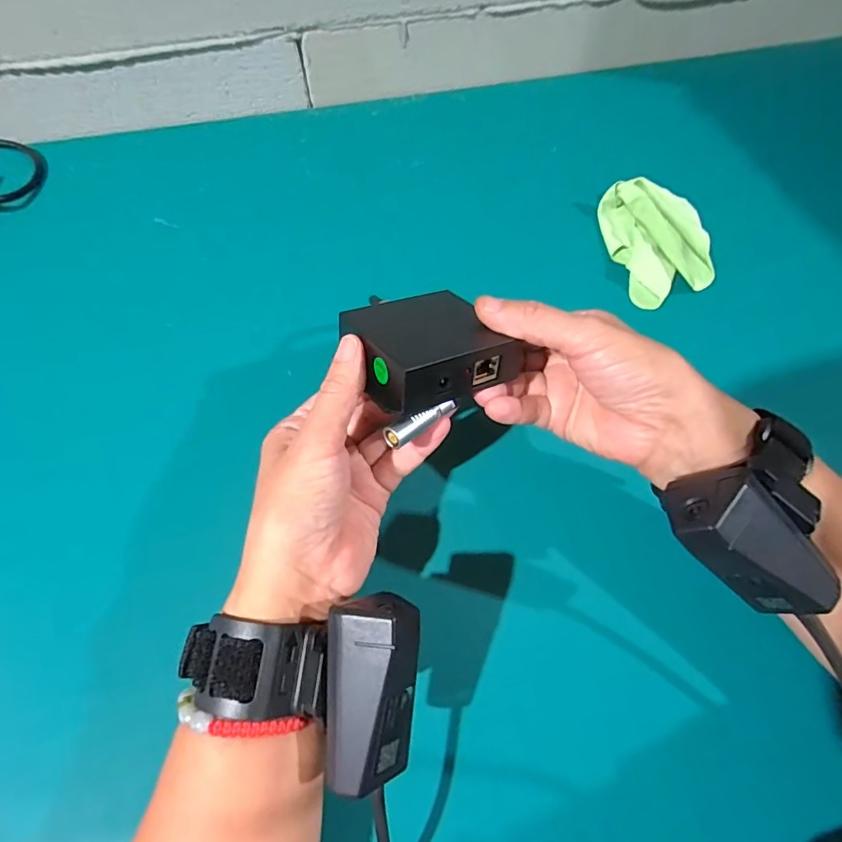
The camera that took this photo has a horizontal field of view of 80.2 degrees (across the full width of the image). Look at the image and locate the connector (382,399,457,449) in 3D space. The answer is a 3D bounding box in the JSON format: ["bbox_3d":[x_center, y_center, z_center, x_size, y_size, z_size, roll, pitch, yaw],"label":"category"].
[{"bbox_3d":[0.001,-0.001,0.241,0.042,0.006,0.009,-28,65,-34],"label":"connector"}]

